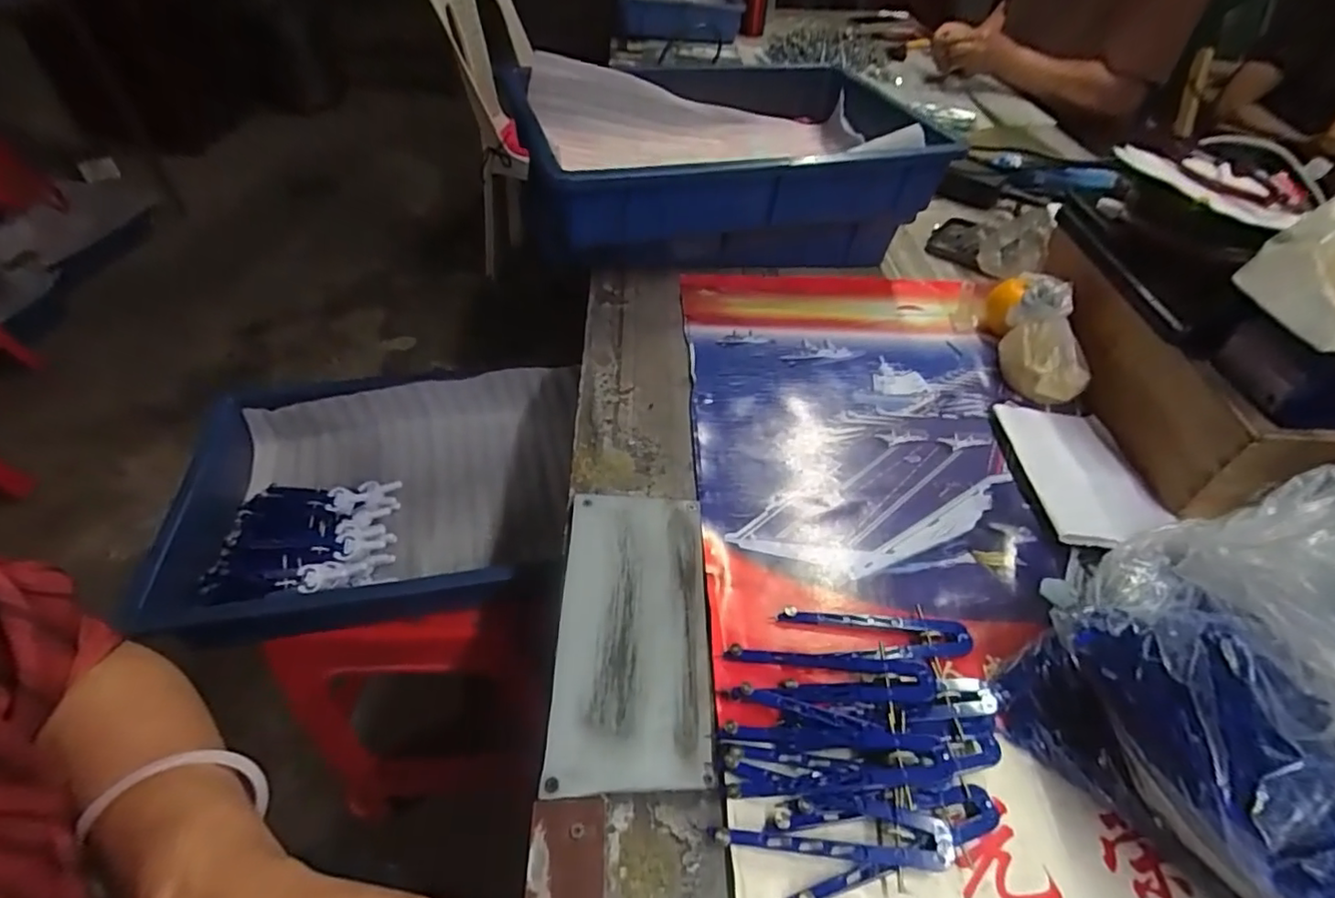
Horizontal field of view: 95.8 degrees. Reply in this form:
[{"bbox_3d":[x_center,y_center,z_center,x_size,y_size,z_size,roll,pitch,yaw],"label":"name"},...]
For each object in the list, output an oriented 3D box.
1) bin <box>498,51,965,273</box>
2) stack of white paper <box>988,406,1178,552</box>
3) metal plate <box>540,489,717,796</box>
[{"bbox_3d":[0.062,-0.301,0.683,0.419,0.157,0.274,-10,48,-12],"label":"bin"},{"bbox_3d":[0.344,0.021,0.500,0.104,0.019,0.156,4,47,1],"label":"stack of white paper"},{"bbox_3d":[-0.022,0.109,0.386,0.091,0.008,0.197,4,46,-5],"label":"metal plate"}]

